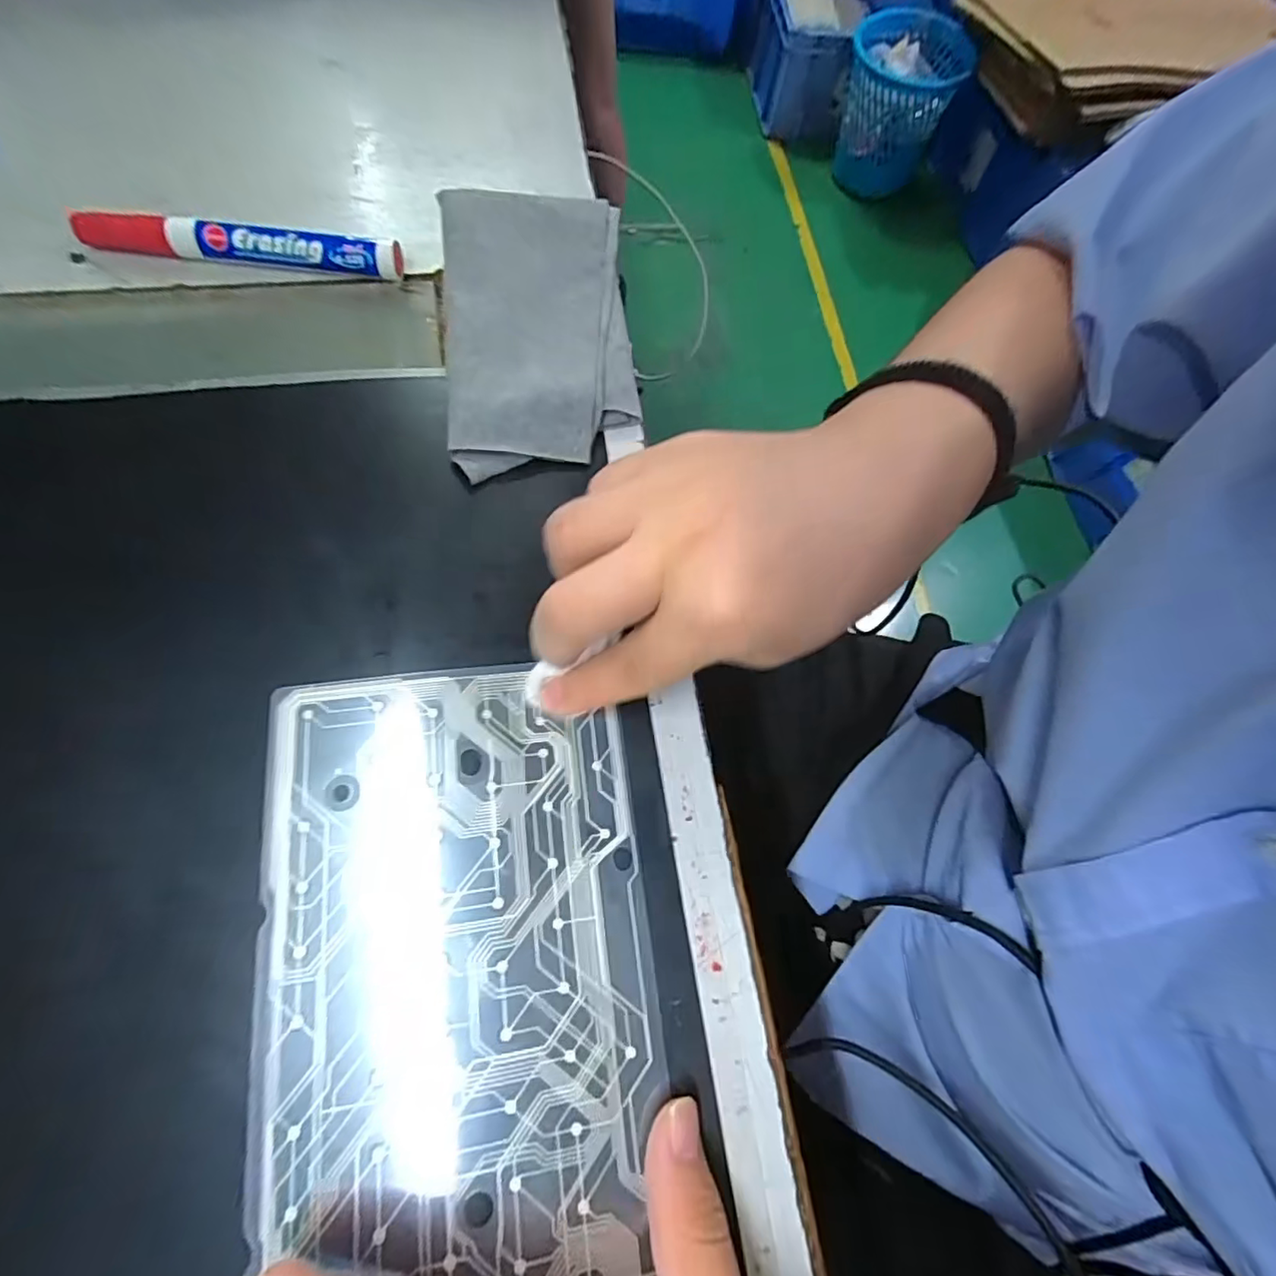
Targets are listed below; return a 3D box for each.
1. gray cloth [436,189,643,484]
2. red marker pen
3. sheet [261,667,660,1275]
[{"bbox_3d":[-0.044,-0.141,0.256,0.079,0.015,0.137,-4,72,-7],"label":"gray cloth"},{"bbox_3d":[-0.181,-0.179,0.260,0.141,0.017,0.013,4,71,-4],"label":"red marker pen"},{"bbox_3d":[-0.052,0.184,0.159,0.117,0.010,0.352,-4,73,-4],"label":"sheet"}]

